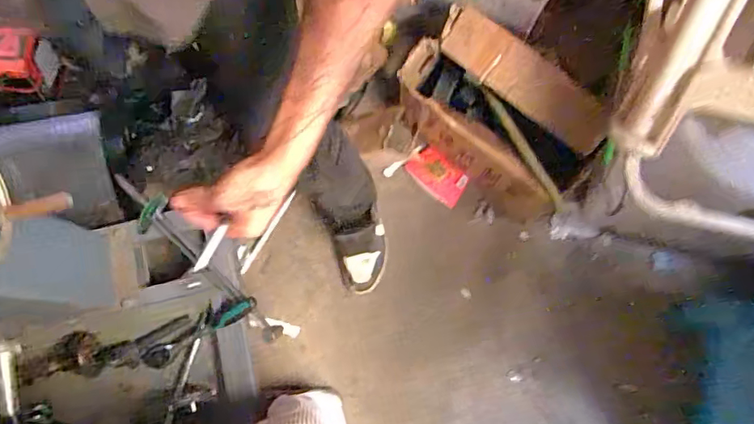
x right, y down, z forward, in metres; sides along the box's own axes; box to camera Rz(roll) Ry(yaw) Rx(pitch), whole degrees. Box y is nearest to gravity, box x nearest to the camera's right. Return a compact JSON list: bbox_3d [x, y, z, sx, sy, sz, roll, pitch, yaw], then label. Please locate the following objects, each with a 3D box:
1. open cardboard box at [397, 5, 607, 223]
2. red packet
[{"bbox_3d":[0.251,-0.206,1.120,0.260,0.186,0.427,-42,80,-9],"label":"open cardboard box"},{"bbox_3d":[0.136,-0.087,1.214,0.144,0.016,0.093,41,118,15],"label":"red packet"}]

